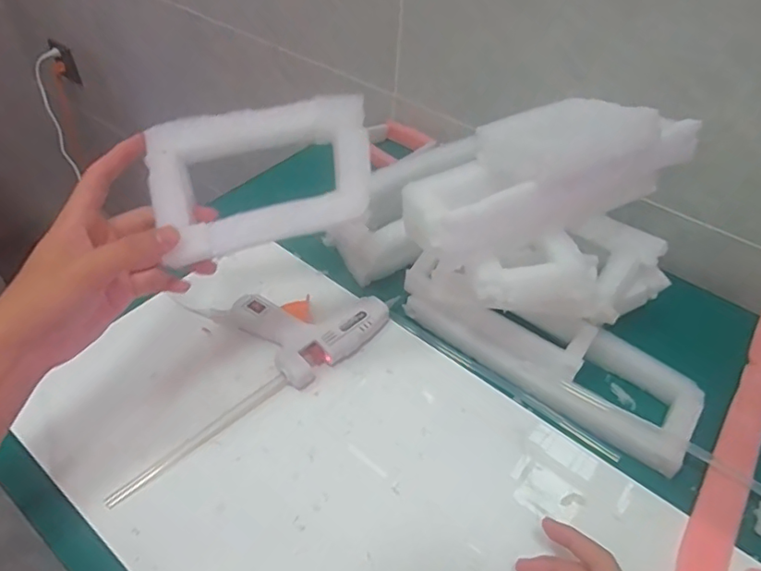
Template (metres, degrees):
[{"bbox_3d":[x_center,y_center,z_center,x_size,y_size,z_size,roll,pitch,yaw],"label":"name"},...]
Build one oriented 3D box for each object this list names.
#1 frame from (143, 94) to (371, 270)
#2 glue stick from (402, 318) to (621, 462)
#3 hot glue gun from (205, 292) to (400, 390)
[{"bbox_3d":[-0.081,-0.077,0.384,0.150,0.024,0.095,-15,83,-10],"label":"frame"},{"bbox_3d":[0.115,0.093,0.519,0.228,0.011,0.011,32,53,24],"label":"glue stick"},{"bbox_3d":[-0.068,0.027,0.534,0.131,0.030,0.117,-34,57,-30],"label":"hot glue gun"}]

